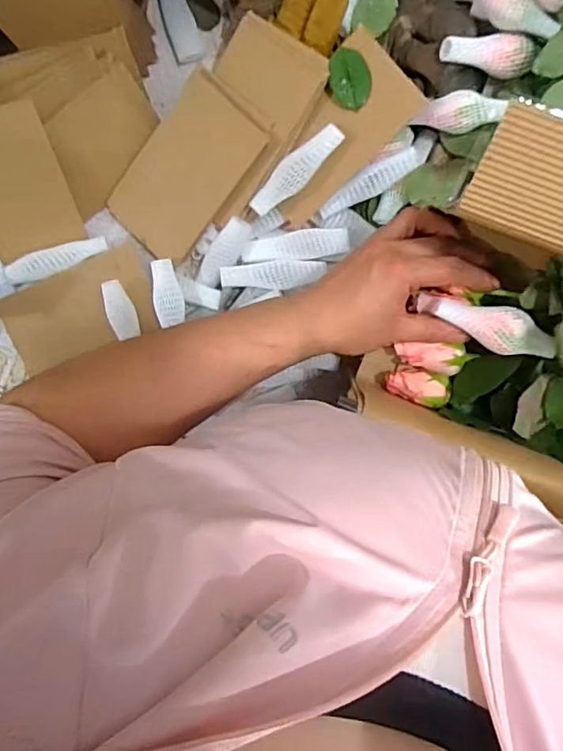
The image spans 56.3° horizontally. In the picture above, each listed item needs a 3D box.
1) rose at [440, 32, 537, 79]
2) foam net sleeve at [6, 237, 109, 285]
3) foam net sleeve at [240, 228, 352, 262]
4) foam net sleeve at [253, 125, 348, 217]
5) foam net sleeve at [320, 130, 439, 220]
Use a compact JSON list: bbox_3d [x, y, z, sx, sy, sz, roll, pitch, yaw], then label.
[{"bbox_3d":[0.160,-0.252,0.414,0.071,0.030,0.027,11,99,-1],"label":"rose"},{"bbox_3d":[-0.204,-0.102,0.469,0.095,0.006,0.023,-13,99,3],"label":"foam net sleeve"},{"bbox_3d":[0.011,-0.114,0.461,0.092,0.026,0.023,-5,99,2],"label":"foam net sleeve"},{"bbox_3d":[0.012,-0.166,0.428,0.087,0.021,0.024,-39,97,7],"label":"foam net sleeve"},{"bbox_3d":[0.085,-0.171,0.452,0.114,0.021,0.024,-36,97,6],"label":"foam net sleeve"}]

